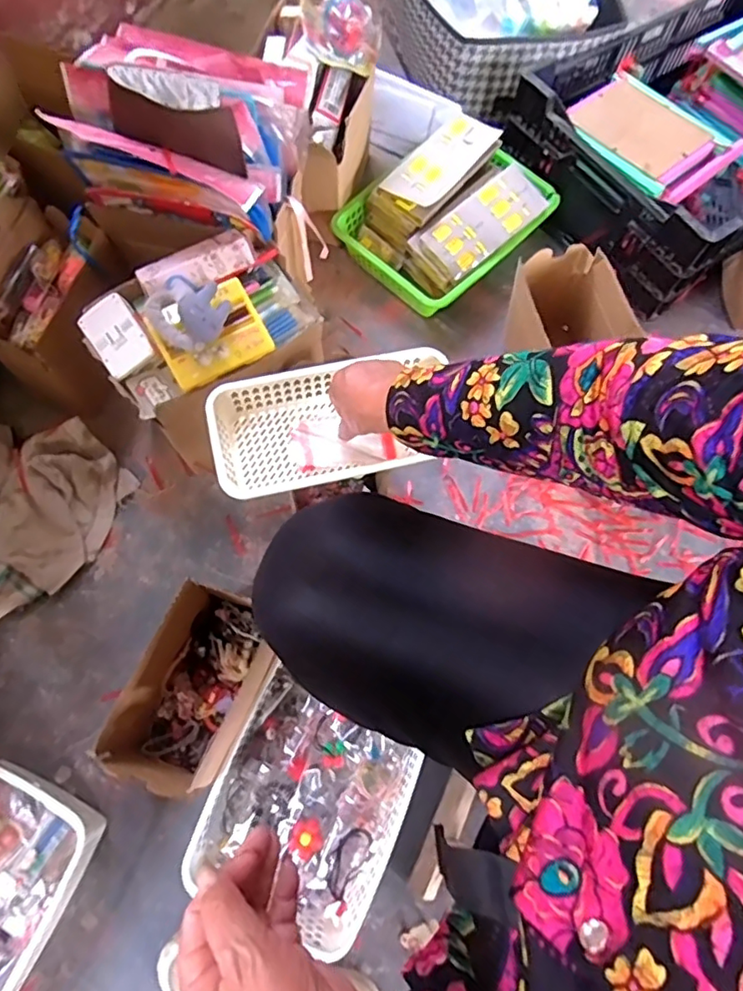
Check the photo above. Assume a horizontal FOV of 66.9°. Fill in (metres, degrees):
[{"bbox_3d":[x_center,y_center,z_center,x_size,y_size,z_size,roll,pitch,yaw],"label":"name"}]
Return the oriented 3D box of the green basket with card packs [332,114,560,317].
[{"bbox_3d":[0.121,-0.453,0.898,0.235,0.104,0.314,42,76,13],"label":"green basket with card packs"}]

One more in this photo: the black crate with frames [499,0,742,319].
[{"bbox_3d":[0.577,-0.626,0.958,0.617,0.180,0.408,-35,74,-12],"label":"black crate with frames"}]

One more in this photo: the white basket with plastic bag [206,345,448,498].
[{"bbox_3d":[-0.047,-0.077,0.614,0.248,0.051,0.131,-11,71,-4],"label":"white basket with plastic bag"}]

